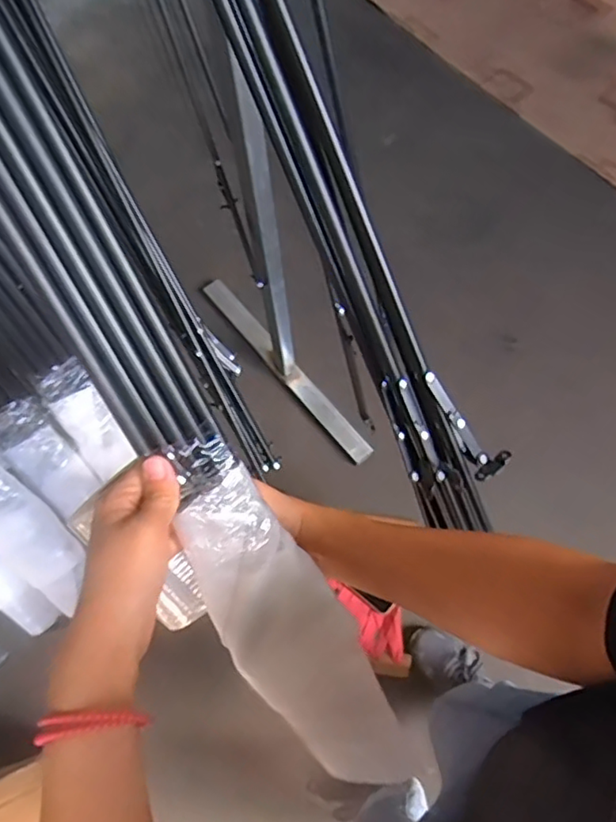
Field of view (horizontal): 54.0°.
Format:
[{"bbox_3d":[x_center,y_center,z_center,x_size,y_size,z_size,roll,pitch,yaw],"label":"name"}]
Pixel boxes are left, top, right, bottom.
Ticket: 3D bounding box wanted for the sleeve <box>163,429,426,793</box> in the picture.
[{"bbox_3d":[-0.017,0.130,0.375,0.071,0.029,0.238,-32,95,-11],"label":"sleeve"}]

